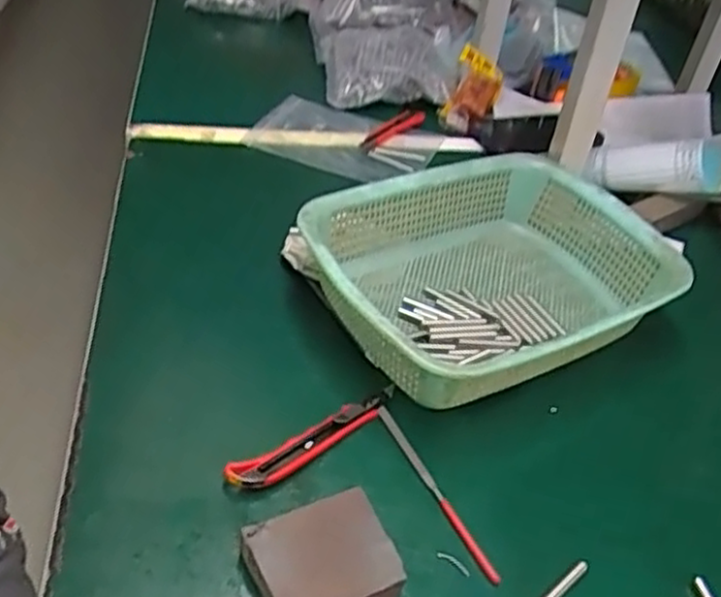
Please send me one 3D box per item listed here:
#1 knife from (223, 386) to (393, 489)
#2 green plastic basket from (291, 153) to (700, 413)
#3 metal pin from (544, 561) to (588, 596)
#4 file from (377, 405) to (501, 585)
[{"bbox_3d":[-0.029,0.096,0.533,0.143,0.016,0.022,-25,49,-32],"label":"knife"},{"bbox_3d":[0.114,-0.021,0.647,0.306,0.087,0.223,-22,48,-30],"label":"green plastic basket"},{"bbox_3d":[0.124,0.181,0.471,0.058,0.004,0.007,-28,51,-34],"label":"metal pin"},{"bbox_3d":[0.051,0.130,0.520,0.010,0.006,0.149,-15,44,-24],"label":"file"}]

